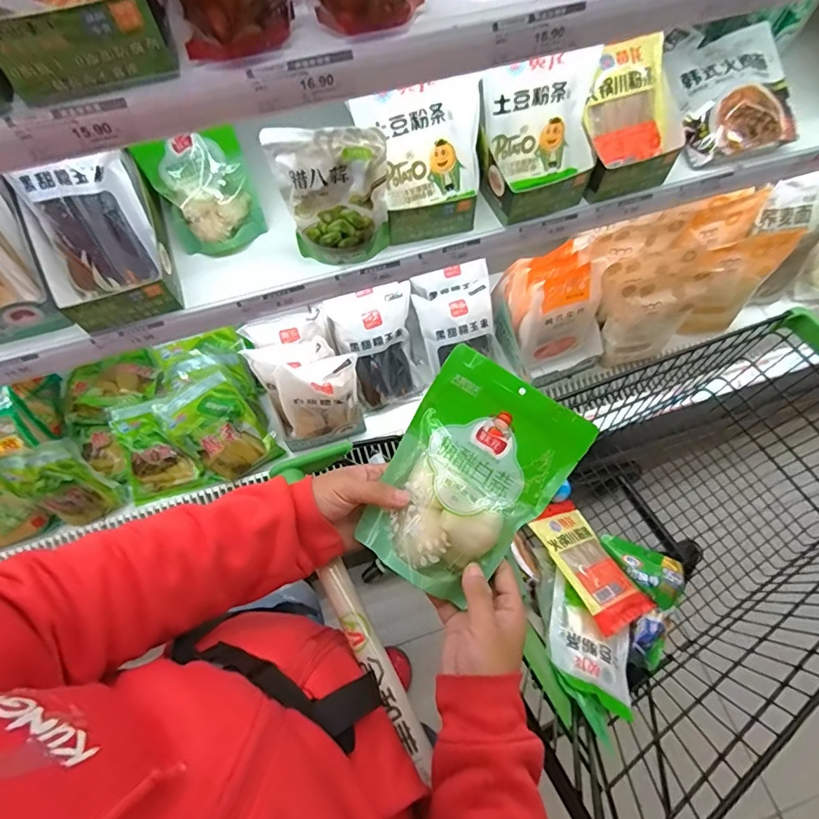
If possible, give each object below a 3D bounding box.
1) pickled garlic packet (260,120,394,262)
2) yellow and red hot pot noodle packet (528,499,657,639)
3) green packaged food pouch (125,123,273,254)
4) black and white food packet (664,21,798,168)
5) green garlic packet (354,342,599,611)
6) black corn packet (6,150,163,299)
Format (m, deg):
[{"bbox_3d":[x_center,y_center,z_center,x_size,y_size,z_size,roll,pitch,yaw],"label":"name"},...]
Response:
[{"bbox_3d":[-0.099,-0.275,0.660,0.138,0.190,0.038,-4,66,-2],"label":"pickled garlic packet"},{"bbox_3d":[0.323,0.271,0.908,0.130,0.032,0.240,-13,48,-25],"label":"yellow and red hot pot noodle packet"},{"bbox_3d":[-0.289,-0.304,0.717,0.132,0.158,0.058,-20,37,-5],"label":"green packaged food pouch"},{"bbox_3d":[0.520,-0.506,0.804,0.195,0.067,0.200,-13,87,-12],"label":"black and white food packet"},{"bbox_3d":[0.050,0.061,0.448,0.142,0.046,0.200,35,78,10],"label":"green garlic packet"},{"bbox_3d":[-0.407,-0.235,0.658,0.126,0.163,0.033,-17,37,-6],"label":"black corn packet"}]

